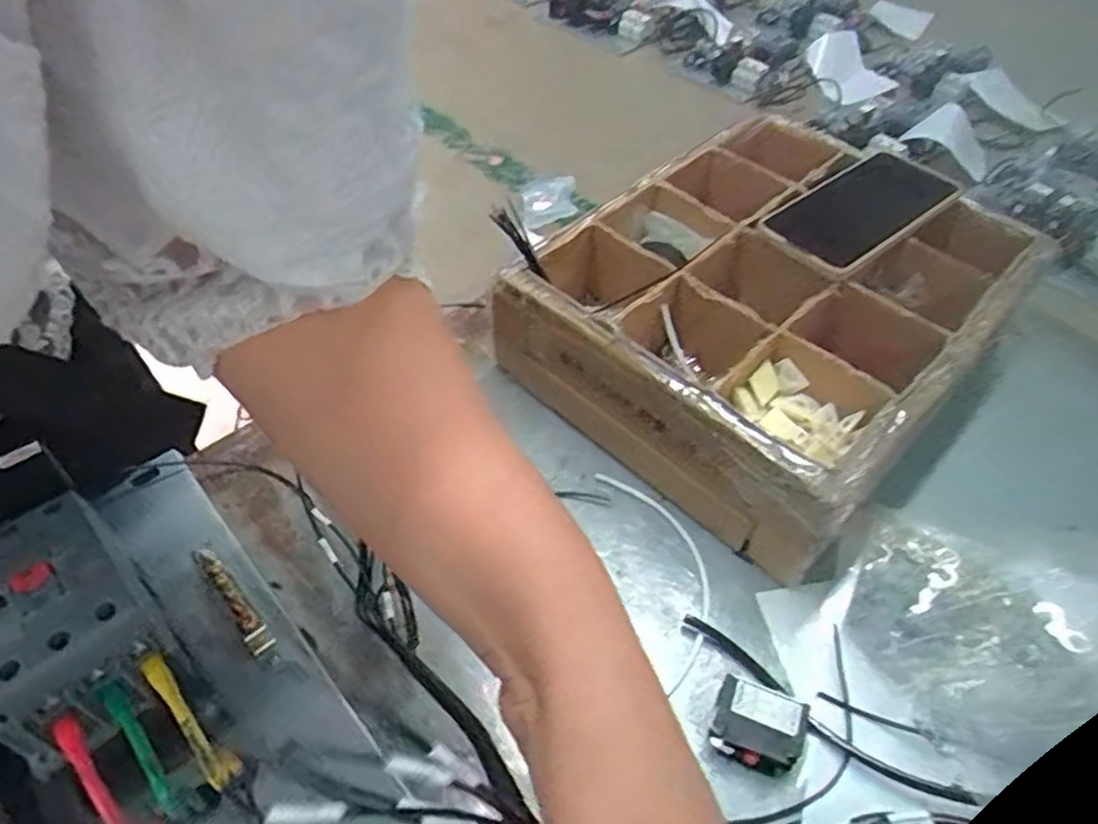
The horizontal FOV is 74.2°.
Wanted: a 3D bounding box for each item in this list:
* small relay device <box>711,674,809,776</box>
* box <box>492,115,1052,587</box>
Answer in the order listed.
[{"bbox_3d":[0.115,0.174,0.401,0.045,0.023,0.041,16,53,12],"label":"small relay device"},{"bbox_3d":[0.178,-0.089,0.570,0.278,0.108,0.353,37,59,25],"label":"box"}]

